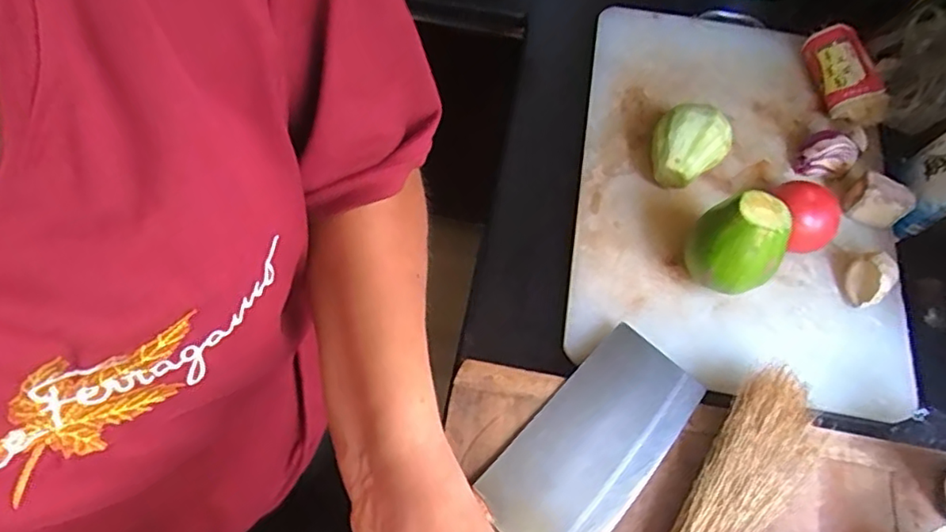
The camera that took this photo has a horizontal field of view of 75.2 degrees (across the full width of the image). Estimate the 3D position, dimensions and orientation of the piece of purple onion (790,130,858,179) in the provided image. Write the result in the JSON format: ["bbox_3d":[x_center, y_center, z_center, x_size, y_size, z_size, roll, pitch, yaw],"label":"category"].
[{"bbox_3d":[0.399,-0.126,0.691,0.056,0.039,0.054,-40,72,-19],"label":"piece of purple onion"}]

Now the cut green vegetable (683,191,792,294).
[{"bbox_3d":[0.251,-0.017,0.588,0.066,0.100,0.066,1,64,-2],"label":"cut green vegetable"}]

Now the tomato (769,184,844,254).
[{"bbox_3d":[0.351,-0.054,0.645,0.058,0.052,0.068,-15,66,-9],"label":"tomato"}]

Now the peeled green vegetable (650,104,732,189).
[{"bbox_3d":[0.230,-0.128,0.665,0.079,0.067,0.079,31,67,12],"label":"peeled green vegetable"}]

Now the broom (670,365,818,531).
[{"bbox_3d":[0.190,0.224,0.490,0.080,0.040,0.339,35,68,13],"label":"broom"}]

